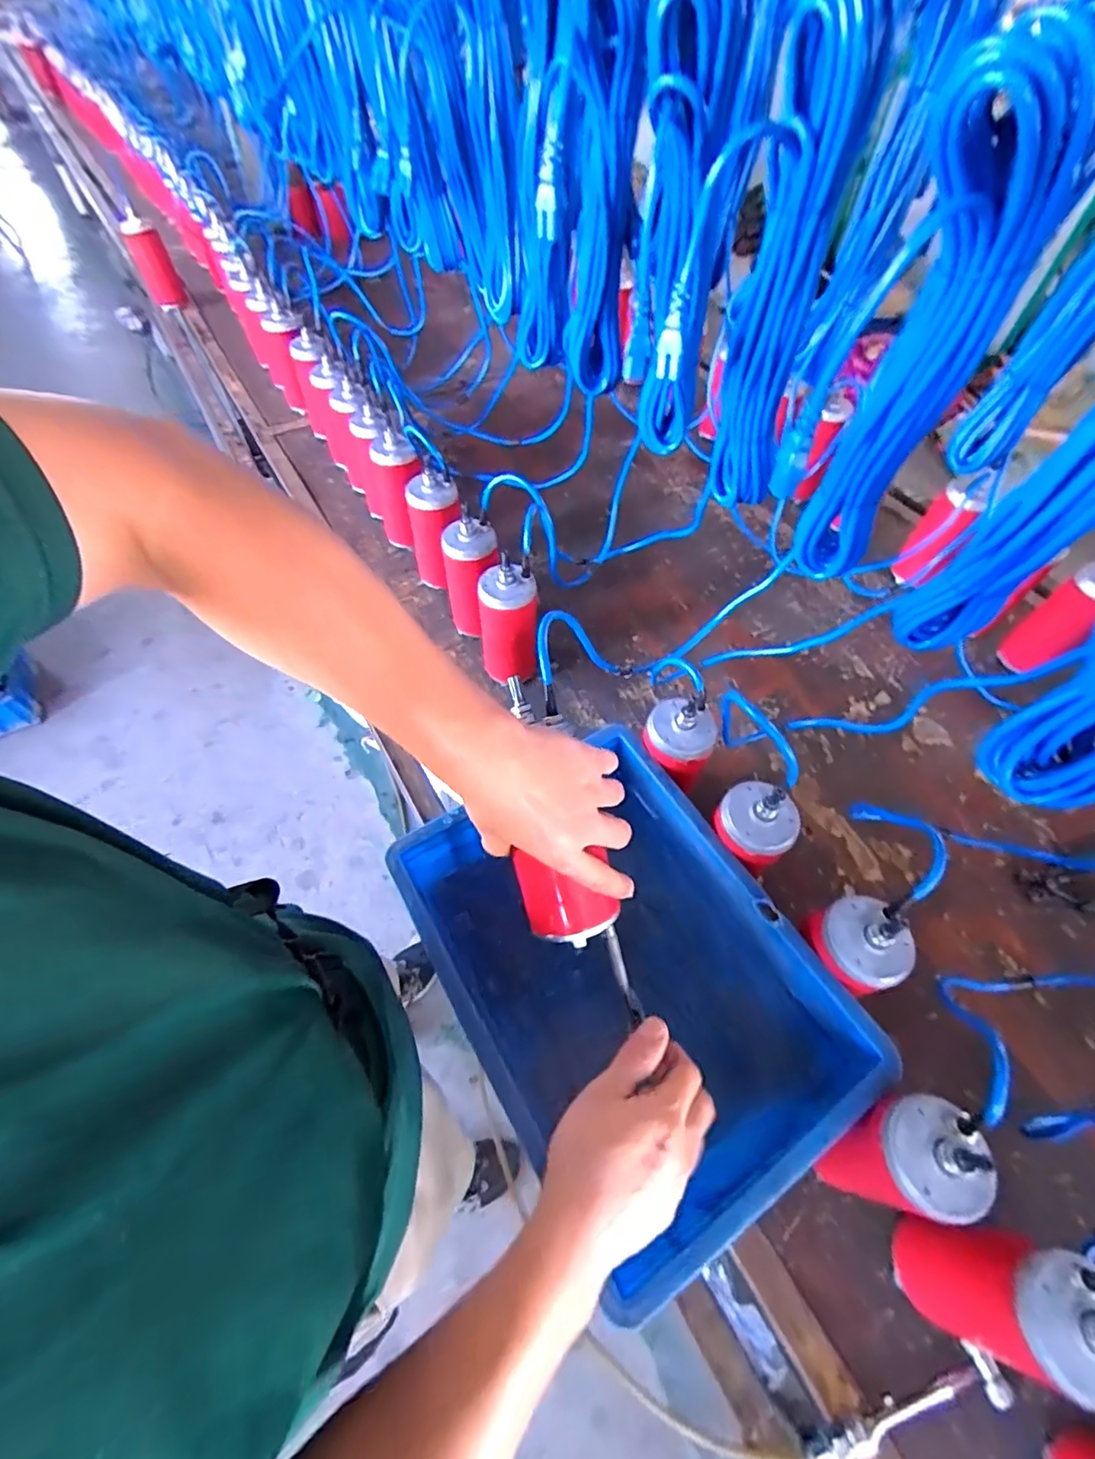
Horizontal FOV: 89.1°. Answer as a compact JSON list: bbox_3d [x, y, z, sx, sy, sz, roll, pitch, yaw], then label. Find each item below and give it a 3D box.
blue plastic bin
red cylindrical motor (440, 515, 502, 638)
[{"bbox_3d":[0.068,0.240,0.563,0.297,0.146,0.393,-27,62,-18],"label":"blue plastic bin"},{"bbox_3d":[-0.109,-0.211,0.815,0.073,0.182,0.061,-6,57,-6],"label":"red cylindrical motor"}]

